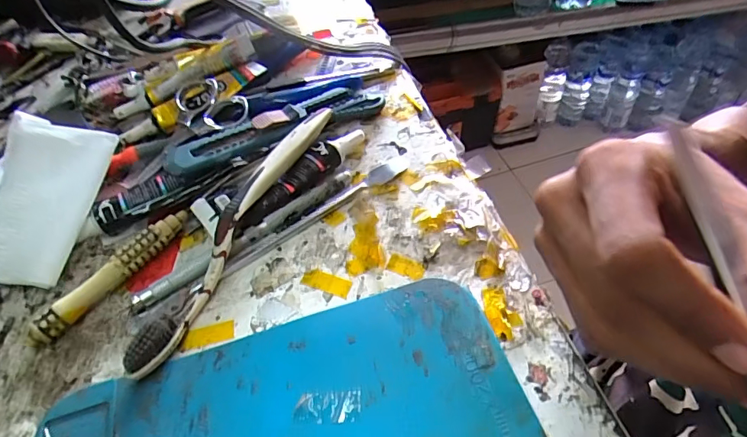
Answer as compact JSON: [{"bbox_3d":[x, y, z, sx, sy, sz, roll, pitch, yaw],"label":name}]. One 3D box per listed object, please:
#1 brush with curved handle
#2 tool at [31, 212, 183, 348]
[{"bbox_3d":[-0.071,0.002,0.245,0.018,0.028,0.169,18,54,20],"label":"brush with curved handle"},{"bbox_3d":[-0.133,0.029,0.240,0.010,0.015,0.090,29,59,27],"label":"tool"}]

